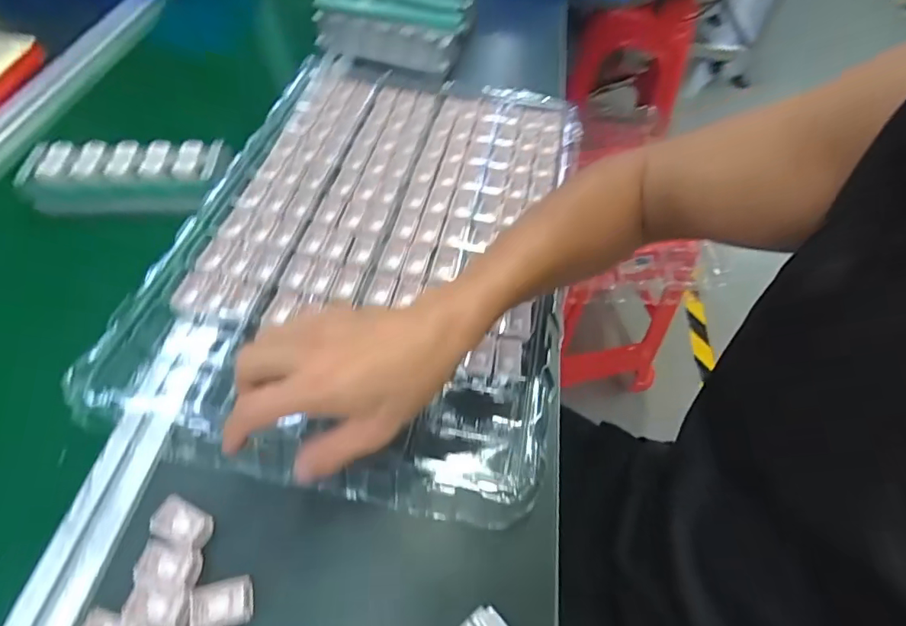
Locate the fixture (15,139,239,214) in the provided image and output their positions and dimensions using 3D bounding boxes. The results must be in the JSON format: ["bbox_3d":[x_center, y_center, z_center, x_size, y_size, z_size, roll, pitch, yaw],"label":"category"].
[{"bbox_3d":[-0.337,-0.145,0.525,0.199,0.053,0.054,1,55,-2],"label":"fixture"}]

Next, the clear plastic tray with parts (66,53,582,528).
[{"bbox_3d":[-0.065,-0.090,0.490,0.350,0.037,0.512,11,56,4],"label":"clear plastic tray with parts"}]

